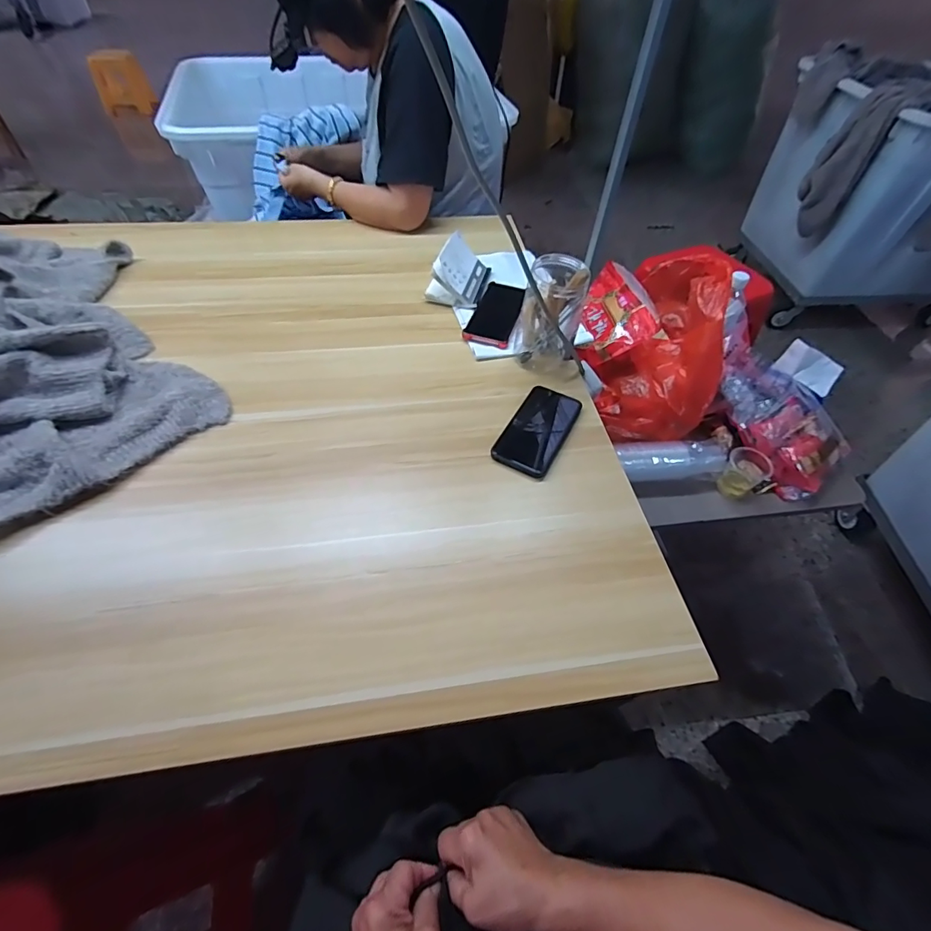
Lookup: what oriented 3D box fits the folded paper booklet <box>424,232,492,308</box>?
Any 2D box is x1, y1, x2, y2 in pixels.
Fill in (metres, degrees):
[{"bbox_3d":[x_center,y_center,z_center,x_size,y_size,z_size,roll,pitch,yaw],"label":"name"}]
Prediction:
[{"bbox_3d":[-0.010,-0.356,0.818,0.095,0.064,0.139,13,55,7],"label":"folded paper booklet"}]

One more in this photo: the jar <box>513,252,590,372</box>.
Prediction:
[{"bbox_3d":[0.126,-0.224,0.669,0.086,0.150,0.073,-11,56,-9],"label":"jar"}]

